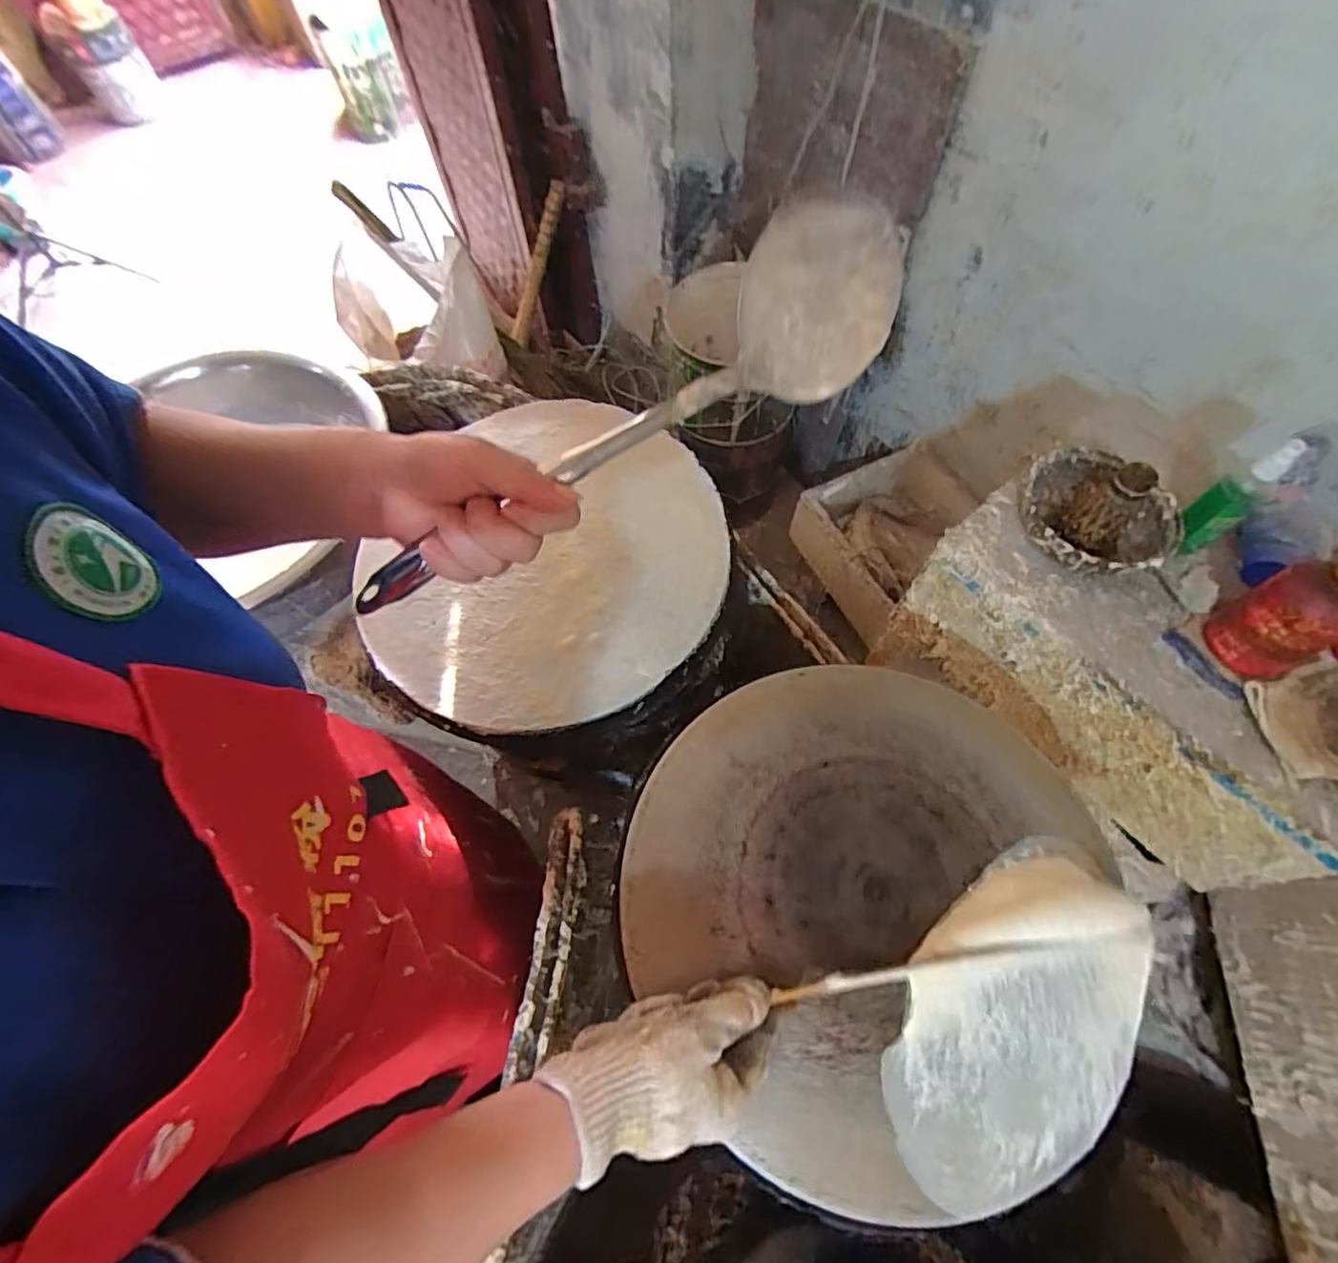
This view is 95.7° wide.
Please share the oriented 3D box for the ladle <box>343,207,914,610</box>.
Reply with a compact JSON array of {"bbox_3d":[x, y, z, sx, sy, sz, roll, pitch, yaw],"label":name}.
[{"bbox_3d":[-0.043,-0.103,0.328,0.342,0.059,0.087,-32,66,5],"label":"ladle"}]

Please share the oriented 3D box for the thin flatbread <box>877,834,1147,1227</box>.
[{"bbox_3d":[0.245,0.264,0.416,0.238,0.041,0.146,-34,68,-13],"label":"thin flatbread"}]

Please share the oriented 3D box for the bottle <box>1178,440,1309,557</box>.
[{"bbox_3d":[0.533,-0.124,0.576,0.034,0.128,0.037,-32,67,-12],"label":"bottle"}]

